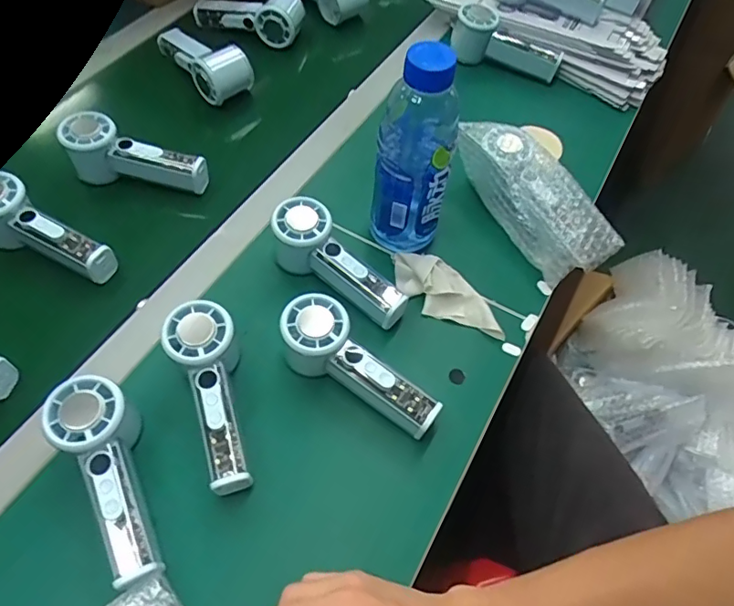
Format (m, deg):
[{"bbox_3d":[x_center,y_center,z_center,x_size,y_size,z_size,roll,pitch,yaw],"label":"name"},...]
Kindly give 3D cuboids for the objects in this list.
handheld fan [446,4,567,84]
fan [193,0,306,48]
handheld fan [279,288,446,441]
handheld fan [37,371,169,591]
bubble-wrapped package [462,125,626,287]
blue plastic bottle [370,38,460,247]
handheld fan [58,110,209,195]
[{"bbox_3d":[0.189,-0.361,0.734,0.145,0.070,0.044,23,59,11],"label":"handheld fan"},{"bbox_3d":[-0.171,-0.412,0.743,0.151,0.052,0.056,15,58,6],"label":"fan"},{"bbox_3d":[-0.009,0.059,0.454,0.152,0.060,0.058,37,63,19],"label":"handheld fan"},{"bbox_3d":[-0.196,0.137,0.398,0.052,0.066,0.150,-17,60,-14],"label":"handheld fan"},{"bbox_3d":[0.176,-0.108,0.567,0.062,0.072,0.195,-23,61,-17],"label":"bubble-wrapped package"},{"bbox_3d":[0.045,-0.133,0.488,0.070,0.209,0.061,10,57,3],"label":"blue plastic bottle"},{"bbox_3d":[-0.257,-0.158,0.582,0.152,0.055,0.050,18,58,8],"label":"handheld fan"}]

